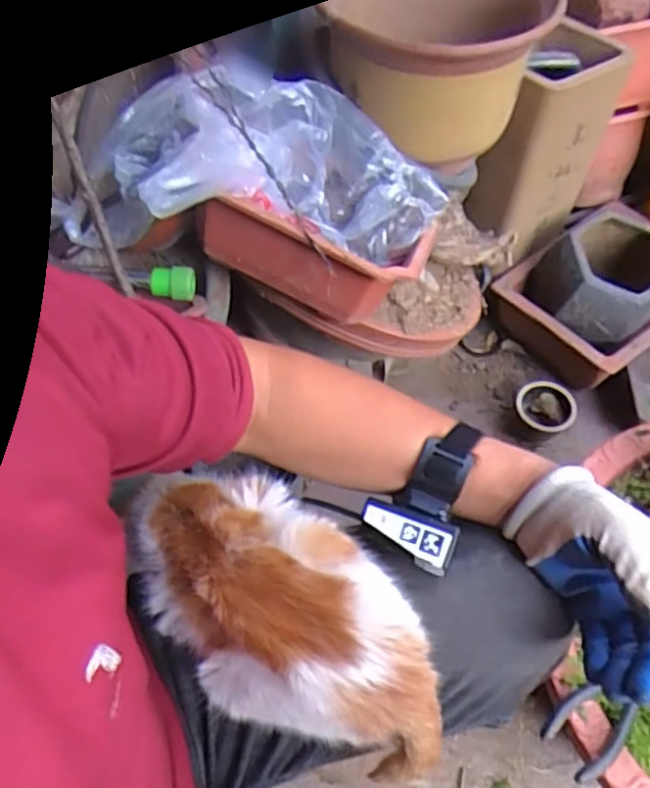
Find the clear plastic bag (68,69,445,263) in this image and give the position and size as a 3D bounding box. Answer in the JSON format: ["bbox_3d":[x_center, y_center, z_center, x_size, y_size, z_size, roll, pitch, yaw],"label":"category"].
[{"bbox_3d":[-0.067,-0.253,0.728,0.395,0.151,0.216,-11,56,-4],"label":"clear plastic bag"}]

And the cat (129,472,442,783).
[{"bbox_3d":[-0.034,0.147,0.423,0.247,0.150,0.118,32,64,26],"label":"cat"}]

